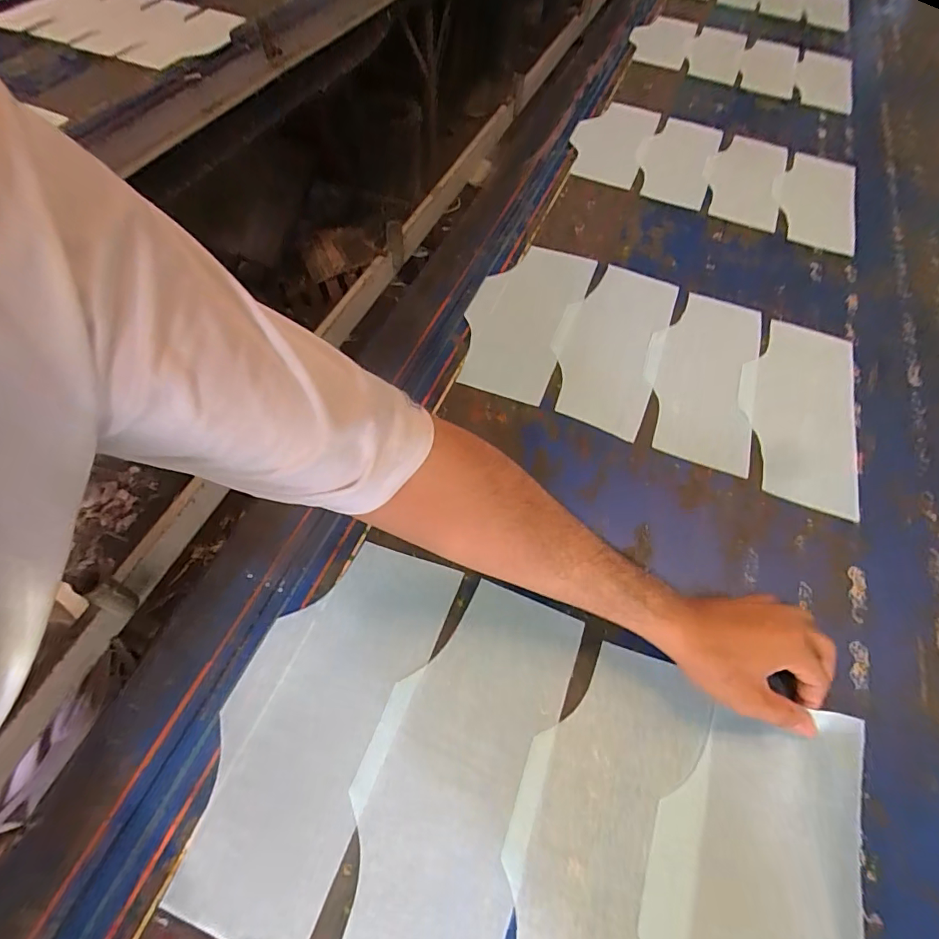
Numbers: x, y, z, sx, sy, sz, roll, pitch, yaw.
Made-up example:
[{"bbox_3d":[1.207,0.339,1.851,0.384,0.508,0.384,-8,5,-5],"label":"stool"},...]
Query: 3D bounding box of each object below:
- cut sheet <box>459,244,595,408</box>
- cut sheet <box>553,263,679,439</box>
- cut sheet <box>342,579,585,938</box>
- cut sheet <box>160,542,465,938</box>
[{"bbox_3d":[0.070,-0.209,0.647,0.136,0.011,0.287,19,62,11],"label":"cut sheet"},{"bbox_3d":[0.182,-0.168,0.625,0.131,0.012,0.283,19,61,11],"label":"cut sheet"},{"bbox_3d":[-0.010,0.231,0.376,0.132,0.005,0.286,19,60,8],"label":"cut sheet"},{"bbox_3d":[-0.122,0.191,0.390,0.133,0.004,0.286,21,60,9],"label":"cut sheet"}]

